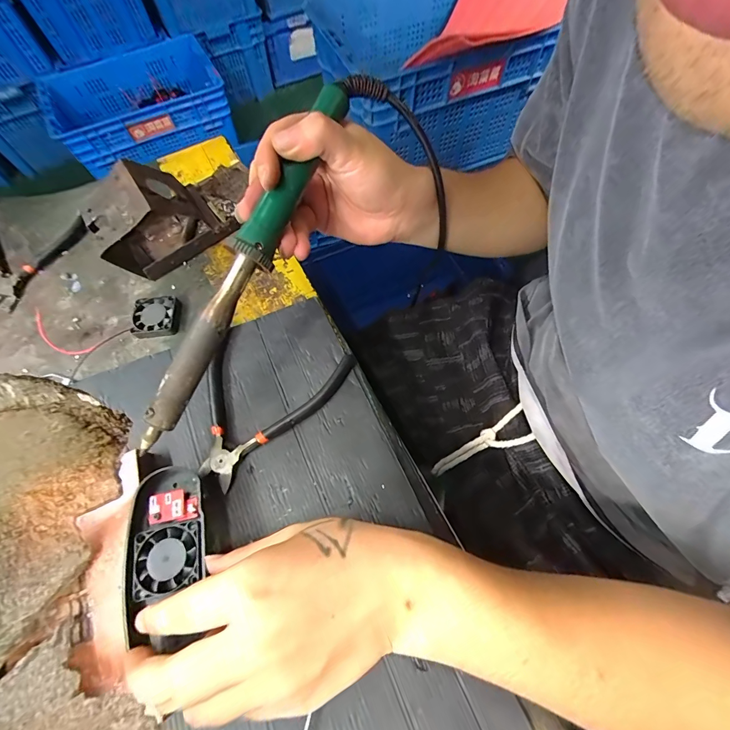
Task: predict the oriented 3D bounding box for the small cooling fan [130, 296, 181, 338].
[{"bbox_3d":[-0.204,-0.048,0.351,0.043,0.010,0.040,-6,65,0],"label":"small cooling fan"}]

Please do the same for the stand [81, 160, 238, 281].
[{"bbox_3d":[-0.213,-0.150,0.357,0.107,0.081,0.075,-37,69,-14],"label":"stand"}]

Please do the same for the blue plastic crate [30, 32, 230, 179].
[{"bbox_3d":[-0.831,-0.984,1.329,0.616,0.181,0.441,-33,68,-12],"label":"blue plastic crate"}]

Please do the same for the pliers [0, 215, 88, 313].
[{"bbox_3d":[-0.387,-0.128,0.382,0.109,0.030,0.118,19,68,11],"label":"pliers"}]

